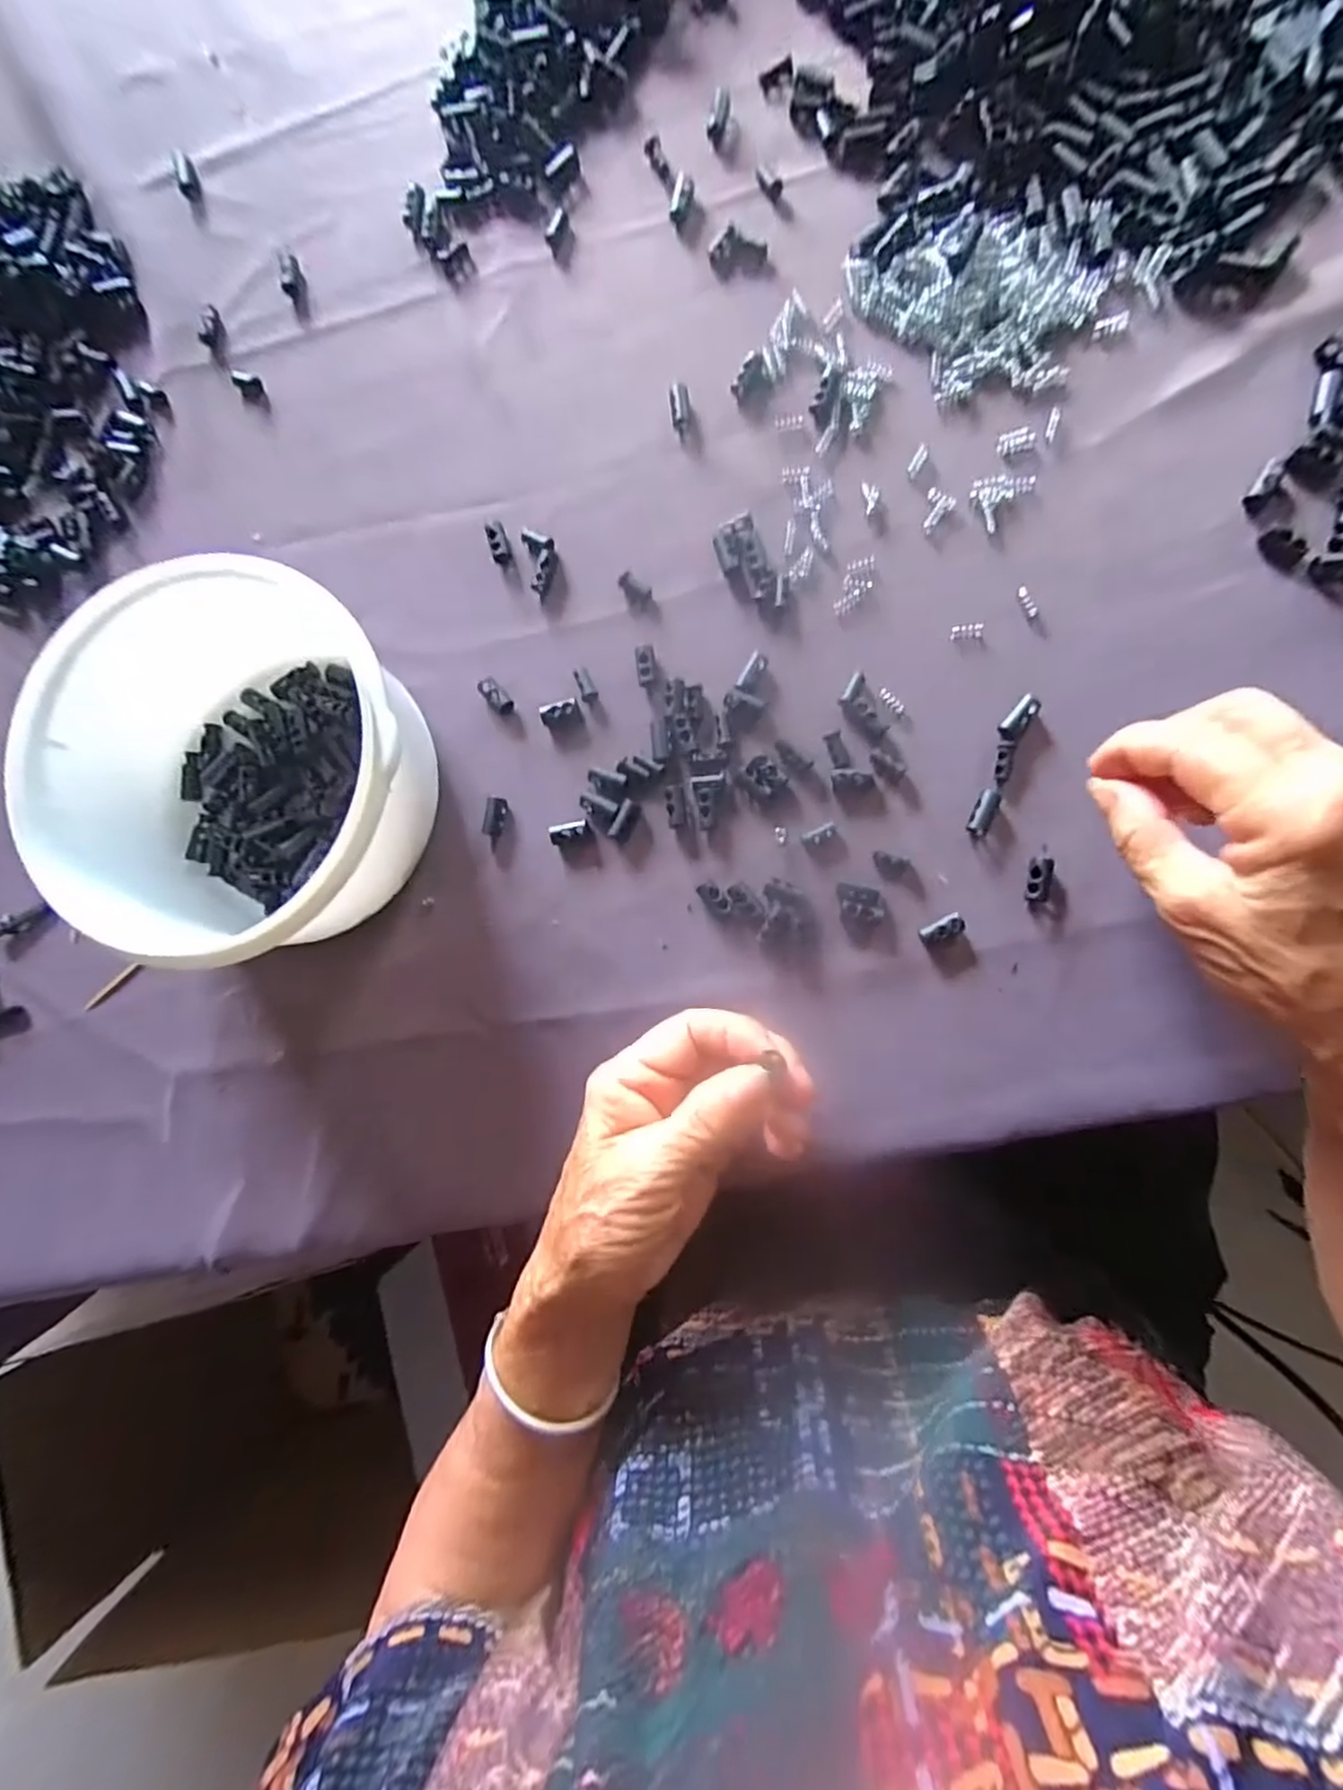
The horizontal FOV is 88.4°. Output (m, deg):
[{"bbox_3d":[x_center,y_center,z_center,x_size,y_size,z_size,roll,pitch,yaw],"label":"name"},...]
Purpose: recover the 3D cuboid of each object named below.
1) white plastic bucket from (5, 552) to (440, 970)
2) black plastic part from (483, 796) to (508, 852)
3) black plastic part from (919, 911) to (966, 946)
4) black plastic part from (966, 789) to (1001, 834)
[{"bbox_3d":[-0.180,-0.050,0.305,0.148,0.079,0.158,0,87,8],"label":"white plastic bucket"},{"bbox_3d":[-0.085,-0.034,0.329,0.009,0.008,0.025,12,101,9],"label":"black plastic part"},{"bbox_3d":[0.116,0.015,0.296,0.019,0.006,0.009,-26,84,6],"label":"black plastic part"},{"bbox_3d":[0.134,-0.036,0.295,0.008,0.007,0.020,21,90,9],"label":"black plastic part"}]

